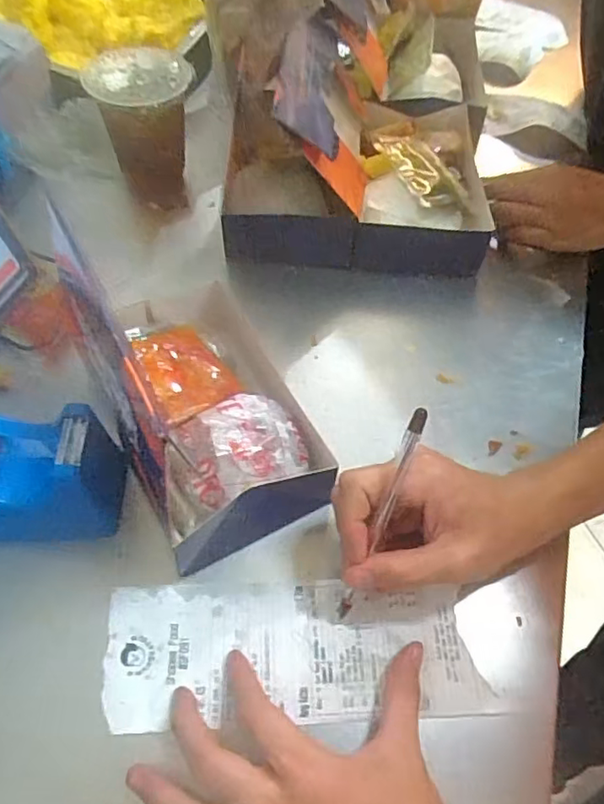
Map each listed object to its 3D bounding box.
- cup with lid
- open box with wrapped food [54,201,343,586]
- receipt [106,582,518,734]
[{"bbox_3d":[-0.132,-0.234,0.518,0.090,0.110,0.080,-13,59,-11],"label":"cup with lid"},{"bbox_3d":[-0.085,-0.025,0.417,0.113,0.058,0.255,-23,62,-17],"label":"open box with wrapped food"},{"bbox_3d":[-0.005,0.143,0.343,0.208,0.004,0.077,-1,58,-4],"label":"receipt"}]

